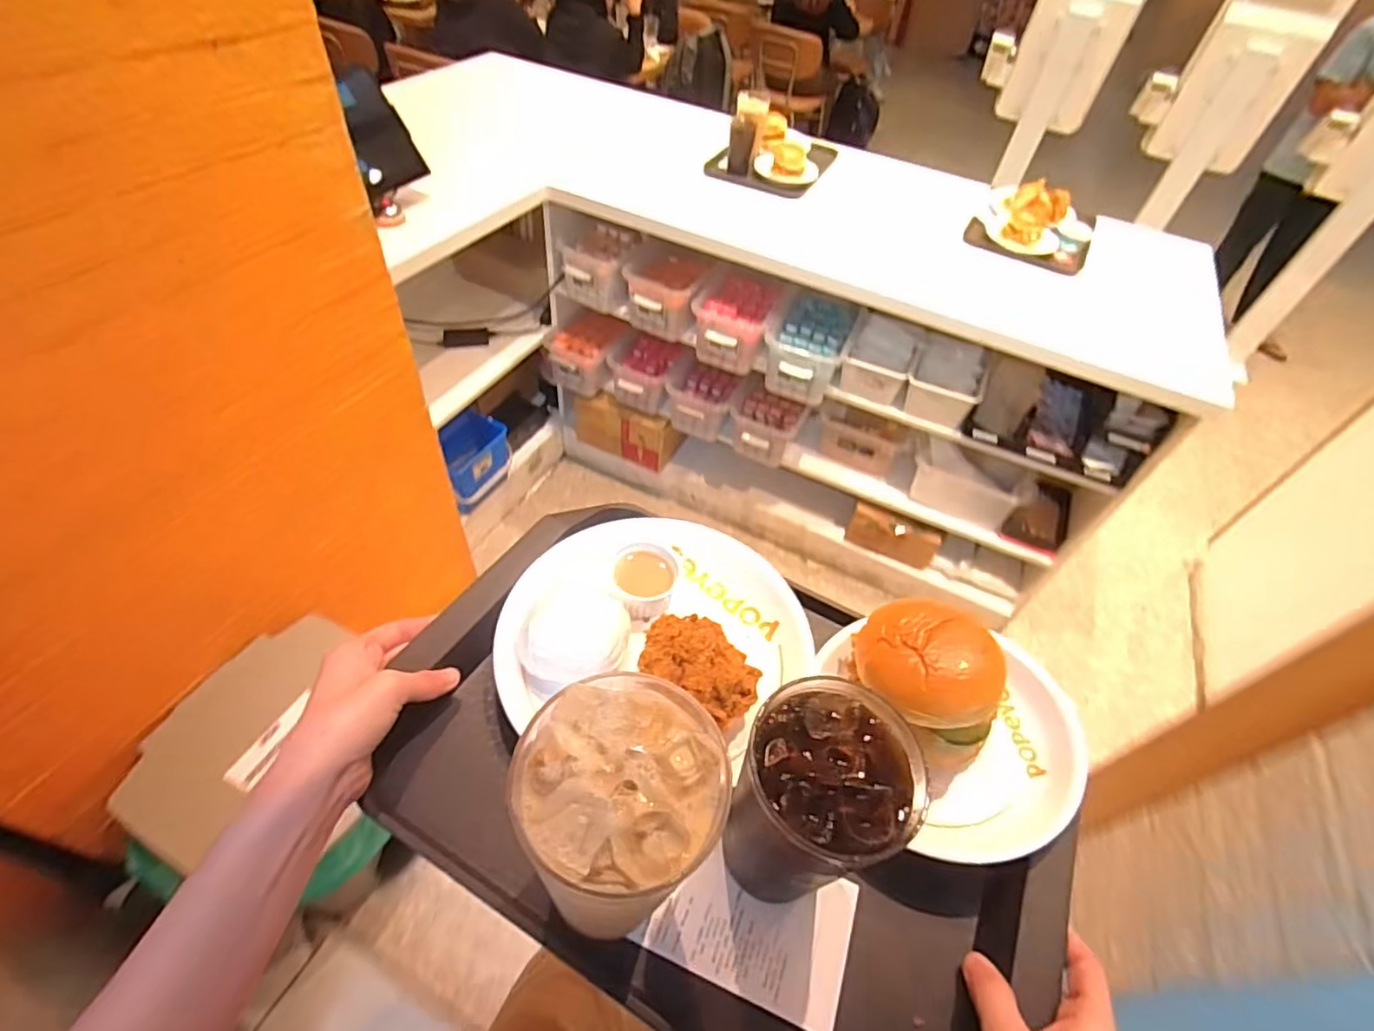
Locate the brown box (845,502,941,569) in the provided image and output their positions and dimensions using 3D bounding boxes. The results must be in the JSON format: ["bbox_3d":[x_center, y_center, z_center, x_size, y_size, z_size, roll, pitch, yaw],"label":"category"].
[{"bbox_3d":[0.612,0.065,1.834,0.259,0.145,0.082,24,58,15],"label":"brown box"}]

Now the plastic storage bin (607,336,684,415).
[{"bbox_3d":[-0.127,-0.438,1.891,0.188,0.141,0.194,15,56,10],"label":"plastic storage bin"}]

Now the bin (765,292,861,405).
[{"bbox_3d":[0.309,-0.437,1.581,0.199,0.183,0.300,18,57,12],"label":"bin"}]

